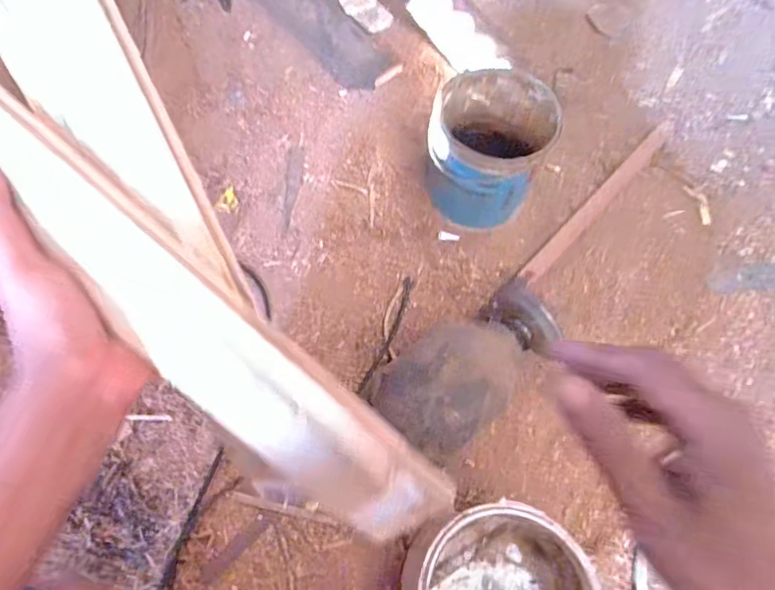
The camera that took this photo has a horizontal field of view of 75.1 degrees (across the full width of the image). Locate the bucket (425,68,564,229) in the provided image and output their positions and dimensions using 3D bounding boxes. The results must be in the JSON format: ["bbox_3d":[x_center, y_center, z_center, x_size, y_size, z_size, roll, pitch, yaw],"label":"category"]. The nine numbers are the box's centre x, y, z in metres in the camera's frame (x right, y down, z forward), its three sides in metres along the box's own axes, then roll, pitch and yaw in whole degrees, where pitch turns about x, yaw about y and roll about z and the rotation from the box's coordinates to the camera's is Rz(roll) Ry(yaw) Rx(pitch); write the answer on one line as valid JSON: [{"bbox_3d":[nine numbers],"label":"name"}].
[{"bbox_3d":[0.155,-0.226,0.810,0.173,0.181,0.173,1,66,-2],"label":"bucket"}]

